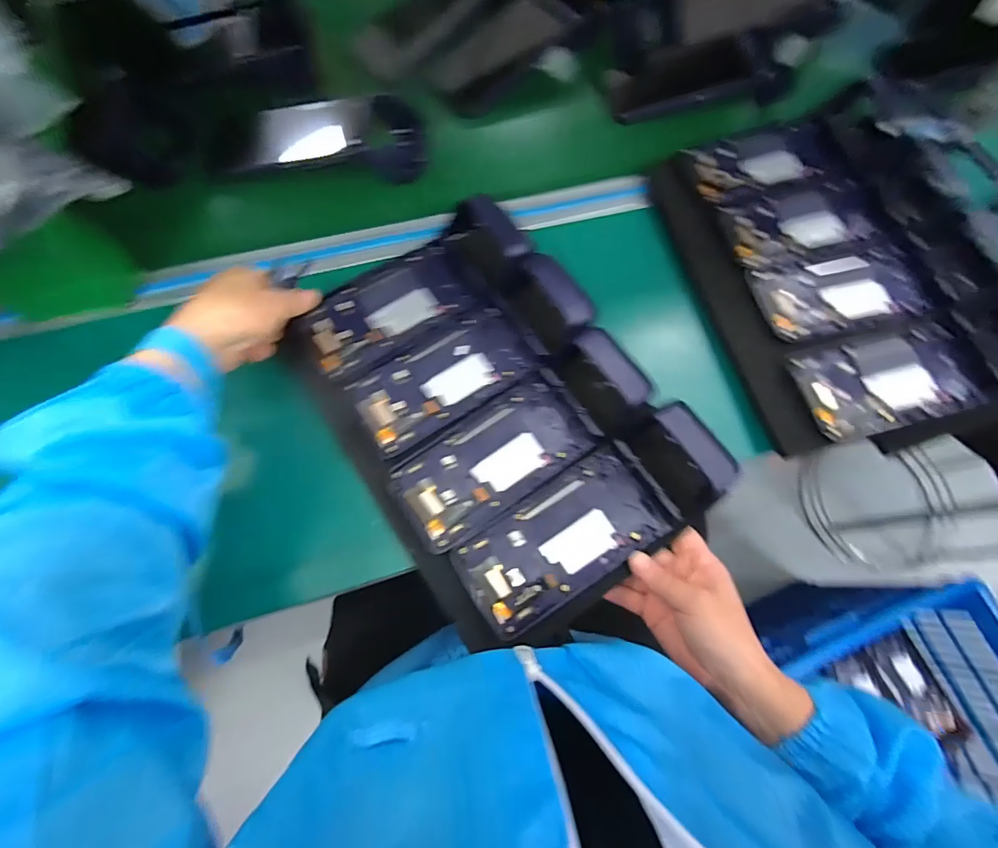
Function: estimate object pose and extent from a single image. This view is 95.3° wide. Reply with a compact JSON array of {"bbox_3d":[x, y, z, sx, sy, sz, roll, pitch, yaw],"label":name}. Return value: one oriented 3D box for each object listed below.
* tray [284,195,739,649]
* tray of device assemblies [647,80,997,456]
[{"bbox_3d":[-0.006,-0.018,0.376,0.233,0.049,0.335,-32,75,-11],"label":"tray"},{"bbox_3d":[0.372,-0.168,0.443,0.359,0.053,0.357,-15,73,-6],"label":"tray of device assemblies"}]

